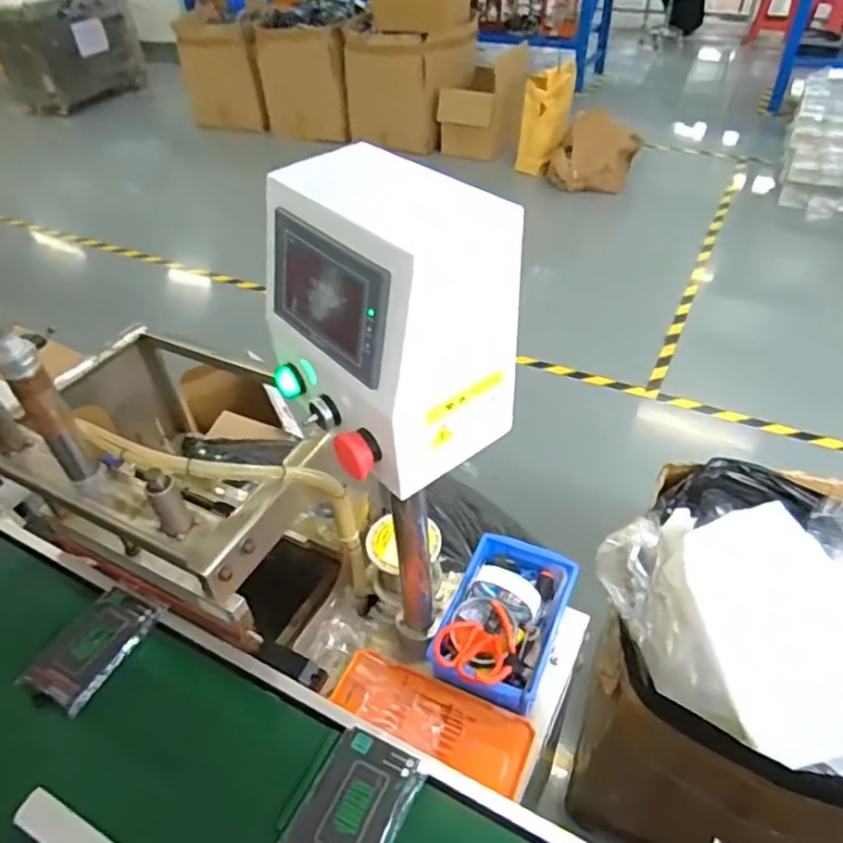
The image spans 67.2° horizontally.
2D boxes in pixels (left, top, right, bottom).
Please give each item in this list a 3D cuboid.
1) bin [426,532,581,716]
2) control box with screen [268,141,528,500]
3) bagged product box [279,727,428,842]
[{"bbox_3d":[0.108,0.253,0.812,0.140,0.069,0.224,16,46,20],"label":"bin"},{"bbox_3d":[-0.031,-0.081,0.501,0.151,0.188,0.177,-25,47,-22],"label":"control box with screen"},{"bbox_3d":[-0.067,0.376,0.612,0.095,0.013,0.136,19,47,22],"label":"bagged product box"}]

